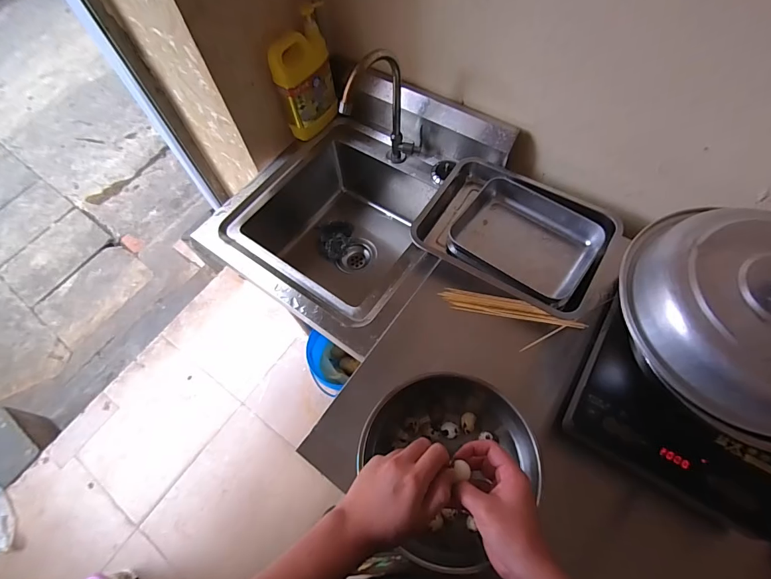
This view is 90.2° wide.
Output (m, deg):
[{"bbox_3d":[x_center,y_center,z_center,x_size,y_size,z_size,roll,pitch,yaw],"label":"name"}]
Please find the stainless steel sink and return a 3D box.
[{"bbox_3d":[-0.070,-0.177,0.945,0.501,0.364,0.561,33,70,18],"label":"stainless steel sink"}]

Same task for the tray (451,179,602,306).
[{"bbox_3d":[0.274,-0.102,0.762,0.259,0.041,0.202,30,69,17],"label":"tray"}]

